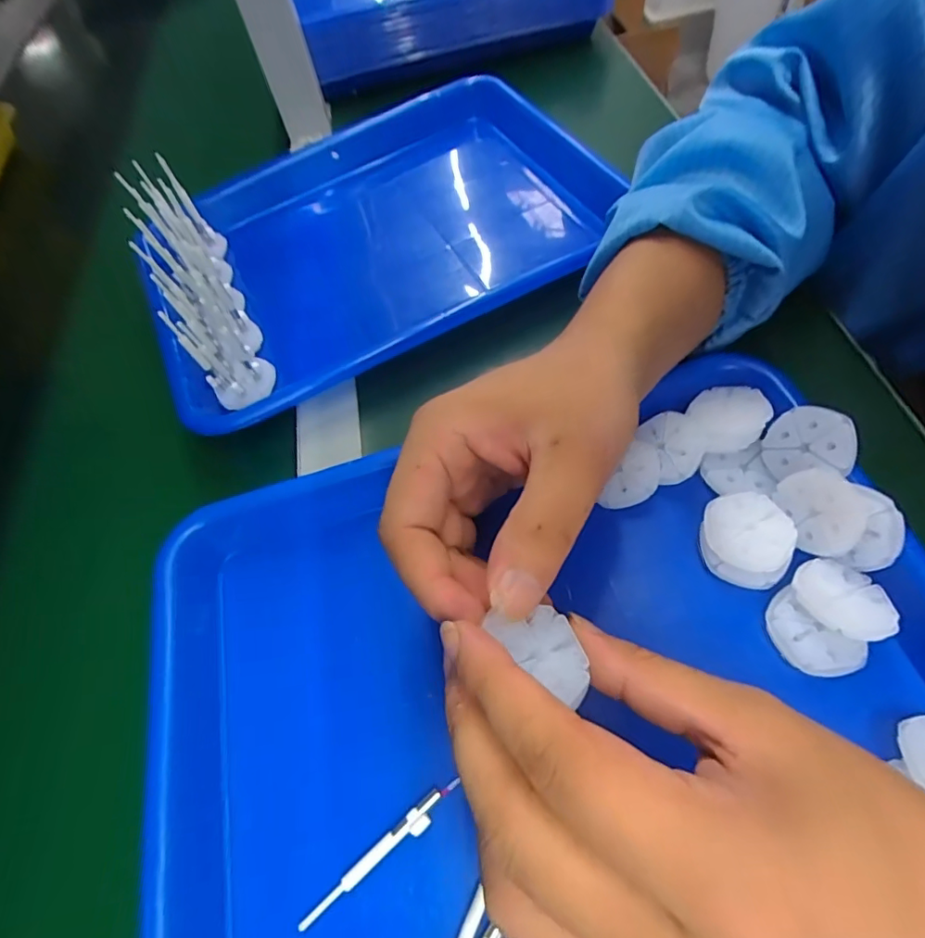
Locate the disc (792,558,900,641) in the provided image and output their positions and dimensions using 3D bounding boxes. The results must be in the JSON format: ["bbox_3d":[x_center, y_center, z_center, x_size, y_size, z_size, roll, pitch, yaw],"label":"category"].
[{"bbox_3d":[0.161,0.055,0.222,0.036,0.013,0.033,-3,60,6],"label":"disc"}]

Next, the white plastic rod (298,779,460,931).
[{"bbox_3d":[-0.032,0.151,0.205,0.074,0.006,0.008,-37,62,-13],"label":"white plastic rod"}]

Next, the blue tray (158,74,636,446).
[{"bbox_3d":[-0.063,-0.178,0.390,0.331,0.054,0.247,-29,61,-9],"label":"blue tray"}]

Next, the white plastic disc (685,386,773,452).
[{"bbox_3d":[0.134,-0.028,0.266,0.038,0.008,0.039,-11,49,15],"label":"white plastic disc"}]

